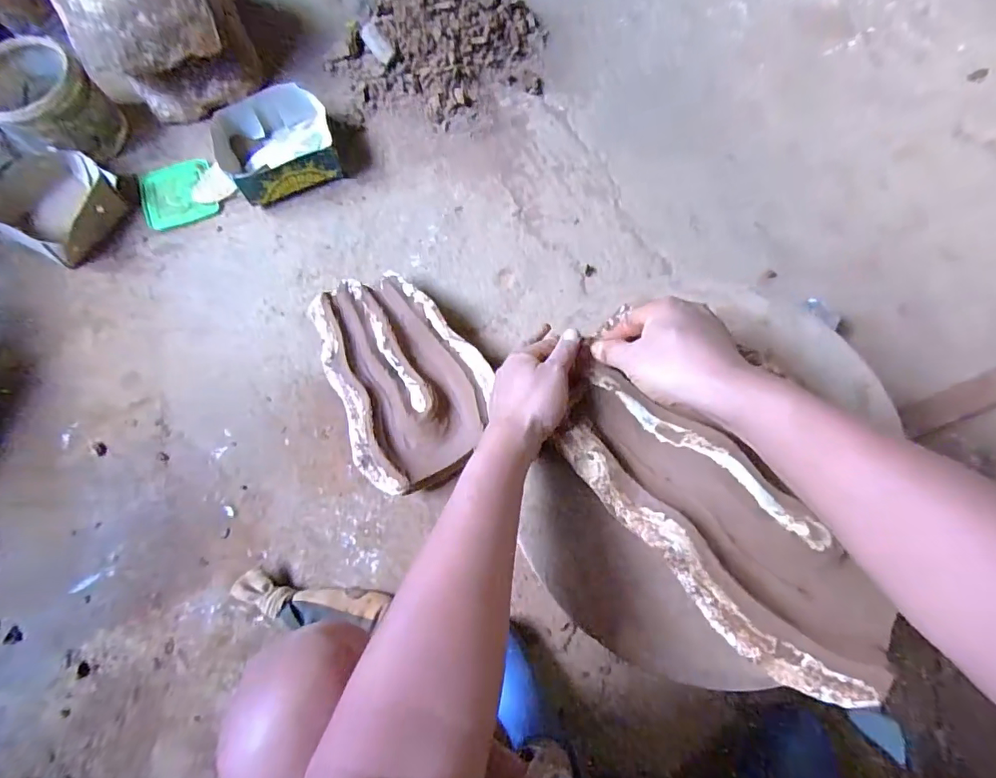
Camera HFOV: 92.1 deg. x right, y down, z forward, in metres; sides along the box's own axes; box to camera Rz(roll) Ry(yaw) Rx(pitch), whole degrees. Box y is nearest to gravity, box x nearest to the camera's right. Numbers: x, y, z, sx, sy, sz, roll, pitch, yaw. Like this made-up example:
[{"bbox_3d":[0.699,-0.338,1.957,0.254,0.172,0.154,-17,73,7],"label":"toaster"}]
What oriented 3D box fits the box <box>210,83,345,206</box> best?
[{"bbox_3d":[-0.421,-0.466,0.911,0.213,0.079,0.221,-28,76,-5],"label":"box"}]

